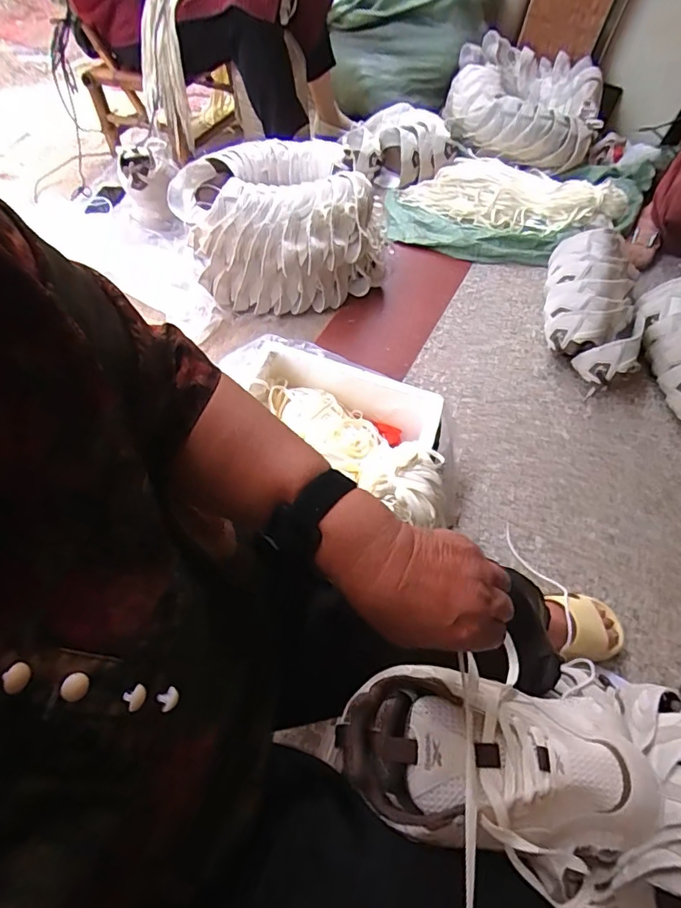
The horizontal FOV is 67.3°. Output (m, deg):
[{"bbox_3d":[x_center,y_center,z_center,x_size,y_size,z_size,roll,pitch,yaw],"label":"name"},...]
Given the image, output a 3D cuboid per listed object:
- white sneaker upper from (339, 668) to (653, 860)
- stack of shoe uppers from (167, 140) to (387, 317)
[{"bbox_3d":[0.111,0.223,0.376,0.217,0.071,0.104,10,63,1],"label":"white sneaker upper"},{"bbox_3d":[-0.145,-0.556,1.215,0.489,0.224,0.360,-8,61,-10],"label":"stack of shoe uppers"}]

